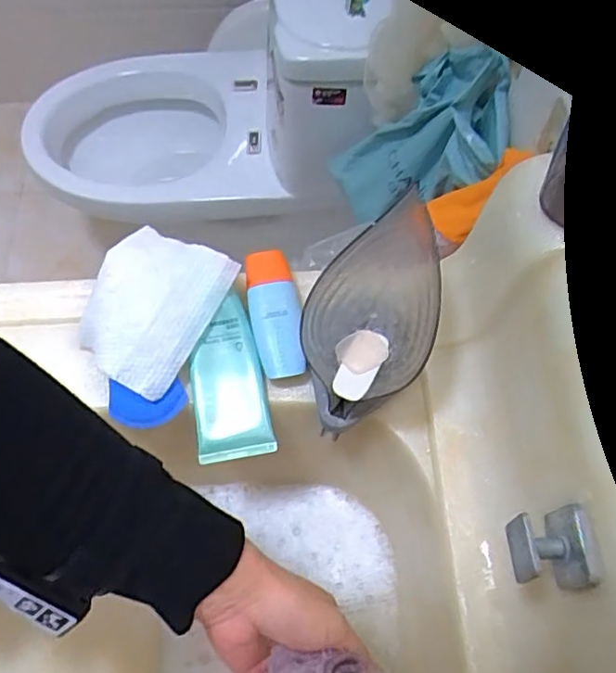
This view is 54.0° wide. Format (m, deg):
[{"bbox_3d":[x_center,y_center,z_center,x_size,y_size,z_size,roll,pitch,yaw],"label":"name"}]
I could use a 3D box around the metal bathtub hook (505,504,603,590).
[{"bbox_3d":[0.136,0.120,0.340,0.037,0.035,0.042,-3,63,-2],"label":"metal bathtub hook"}]

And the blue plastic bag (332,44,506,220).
[{"bbox_3d":[0.123,-0.225,0.746,0.107,0.338,0.114,40,67,-16],"label":"blue plastic bag"}]

